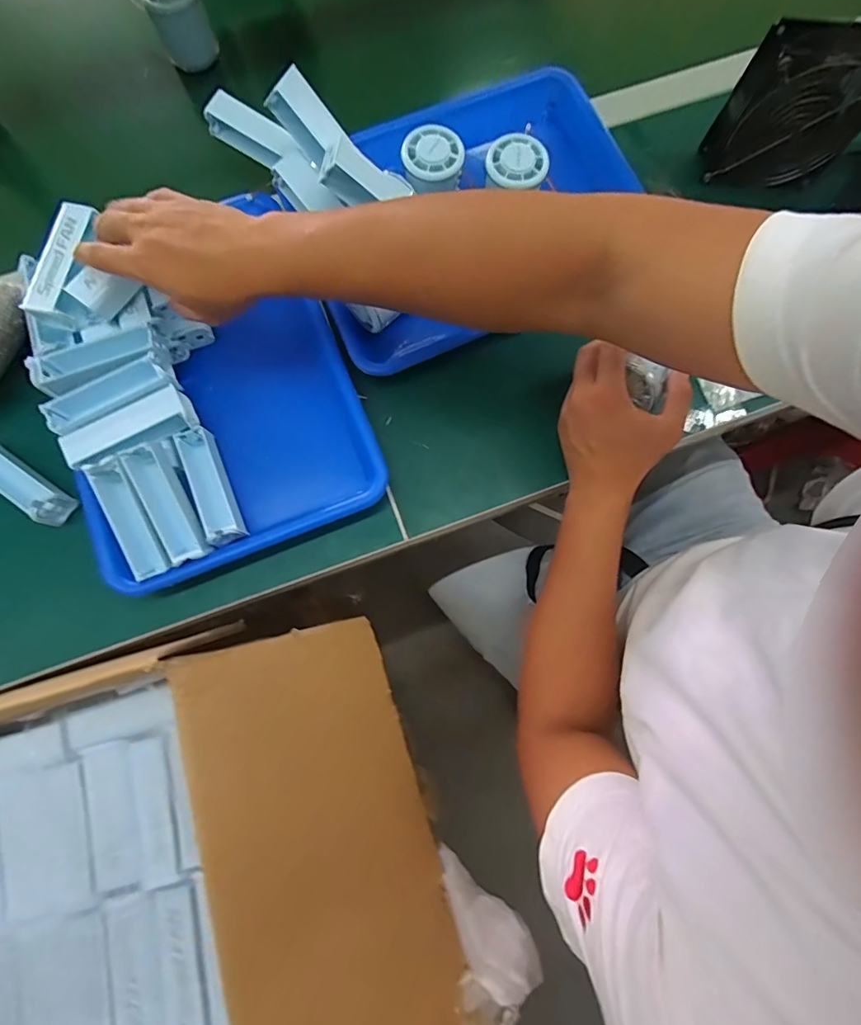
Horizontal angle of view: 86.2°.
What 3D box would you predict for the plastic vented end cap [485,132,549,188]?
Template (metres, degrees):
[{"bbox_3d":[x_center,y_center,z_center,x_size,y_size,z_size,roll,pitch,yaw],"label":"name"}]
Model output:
[{"bbox_3d":[0.080,-0.320,0.417,0.055,0.011,0.045,17,77,3],"label":"plastic vented end cap"}]

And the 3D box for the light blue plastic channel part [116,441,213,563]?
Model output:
[{"bbox_3d":[-0.221,-0.006,0.386,0.030,0.030,0.100,-27,92,-7],"label":"light blue plastic channel part"}]

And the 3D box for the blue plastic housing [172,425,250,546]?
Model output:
[{"bbox_3d":[-0.193,-0.022,0.402,0.032,0.028,0.100,-23,78,-6],"label":"blue plastic housing"}]

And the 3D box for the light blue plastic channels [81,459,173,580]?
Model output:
[{"bbox_3d":[-0.247,0.005,0.381,0.030,0.021,0.099,-21,100,-6],"label":"light blue plastic channels"}]

